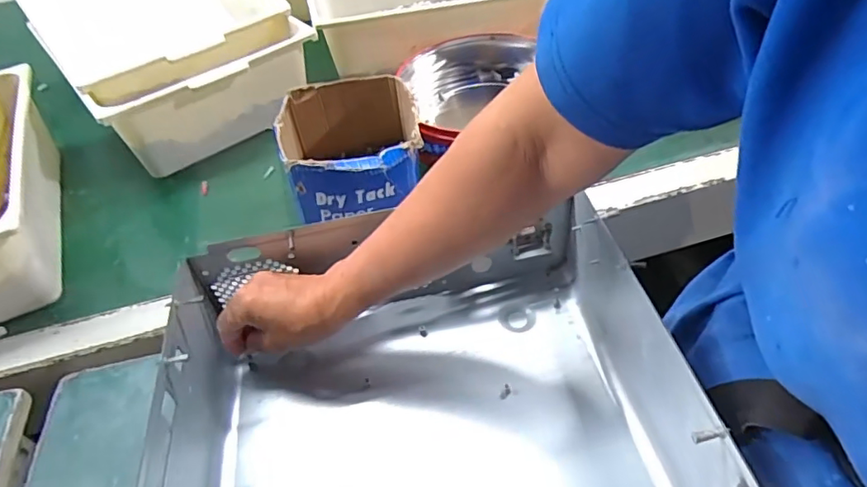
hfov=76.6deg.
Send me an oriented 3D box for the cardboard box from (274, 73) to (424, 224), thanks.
[{"bbox_3d":[-0.085,-0.096,0.593,0.144,0.096,0.148,-14,46,-7],"label":"cardboard box"}]

